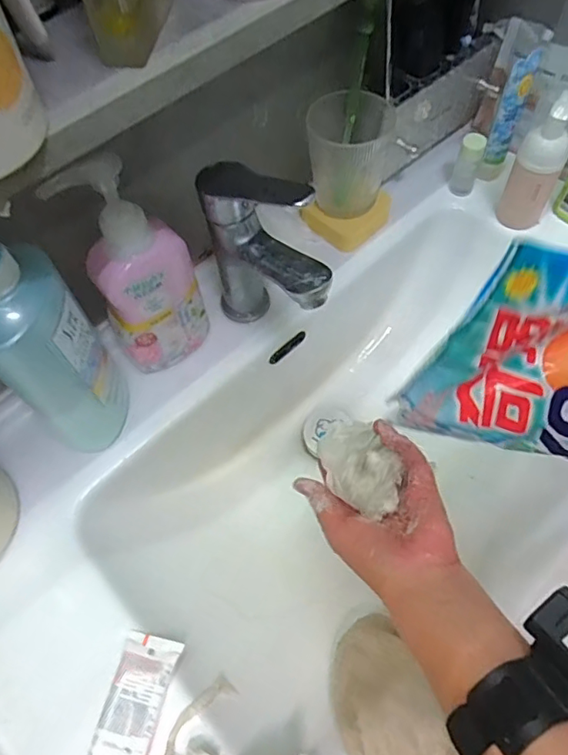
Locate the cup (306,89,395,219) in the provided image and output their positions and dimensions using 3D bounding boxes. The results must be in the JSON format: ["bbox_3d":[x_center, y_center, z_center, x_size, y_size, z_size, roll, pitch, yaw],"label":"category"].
[{"bbox_3d":[0.068,-0.234,0.555,0.081,0.089,0.080,0,61,0],"label":"cup"}]

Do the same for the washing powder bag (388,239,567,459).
[{"bbox_3d":[0.159,-0.003,0.306,0.161,0.147,0.045,17,48,-5],"label":"washing powder bag"}]

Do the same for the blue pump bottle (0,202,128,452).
[{"bbox_3d":[-0.179,-0.021,0.410,0.071,0.222,0.077,-25,64,-13],"label":"blue pump bottle"}]

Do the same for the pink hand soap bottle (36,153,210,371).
[{"bbox_3d":[-0.119,-0.087,0.452,0.095,0.207,0.058,-19,63,-10],"label":"pink hand soap bottle"}]

